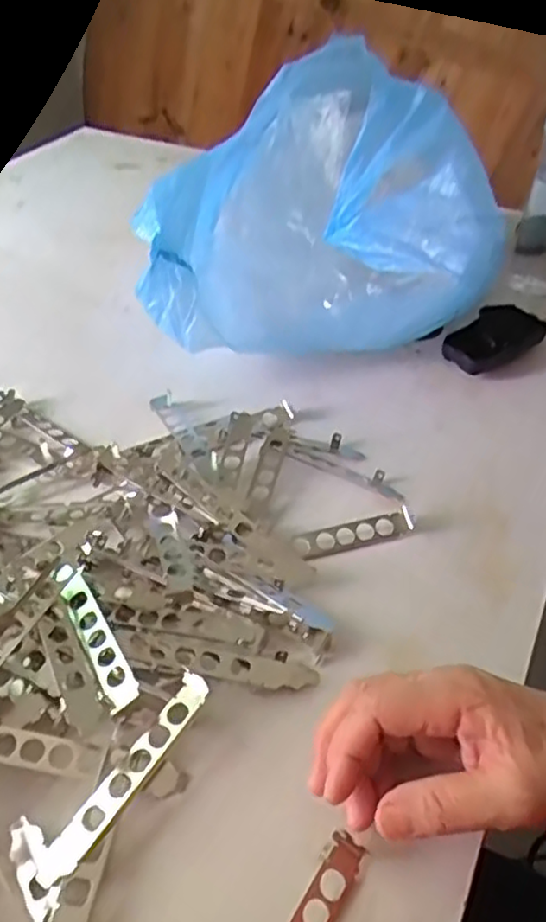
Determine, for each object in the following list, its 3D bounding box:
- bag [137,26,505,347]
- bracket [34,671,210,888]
[{"bbox_3d":[0.033,-0.232,0.653,0.290,0.222,0.257,-2,44,-3],"label":"bag"},{"bbox_3d":[-0.078,0.169,0.368,0.021,0.016,0.121,25,55,26],"label":"bracket"}]

